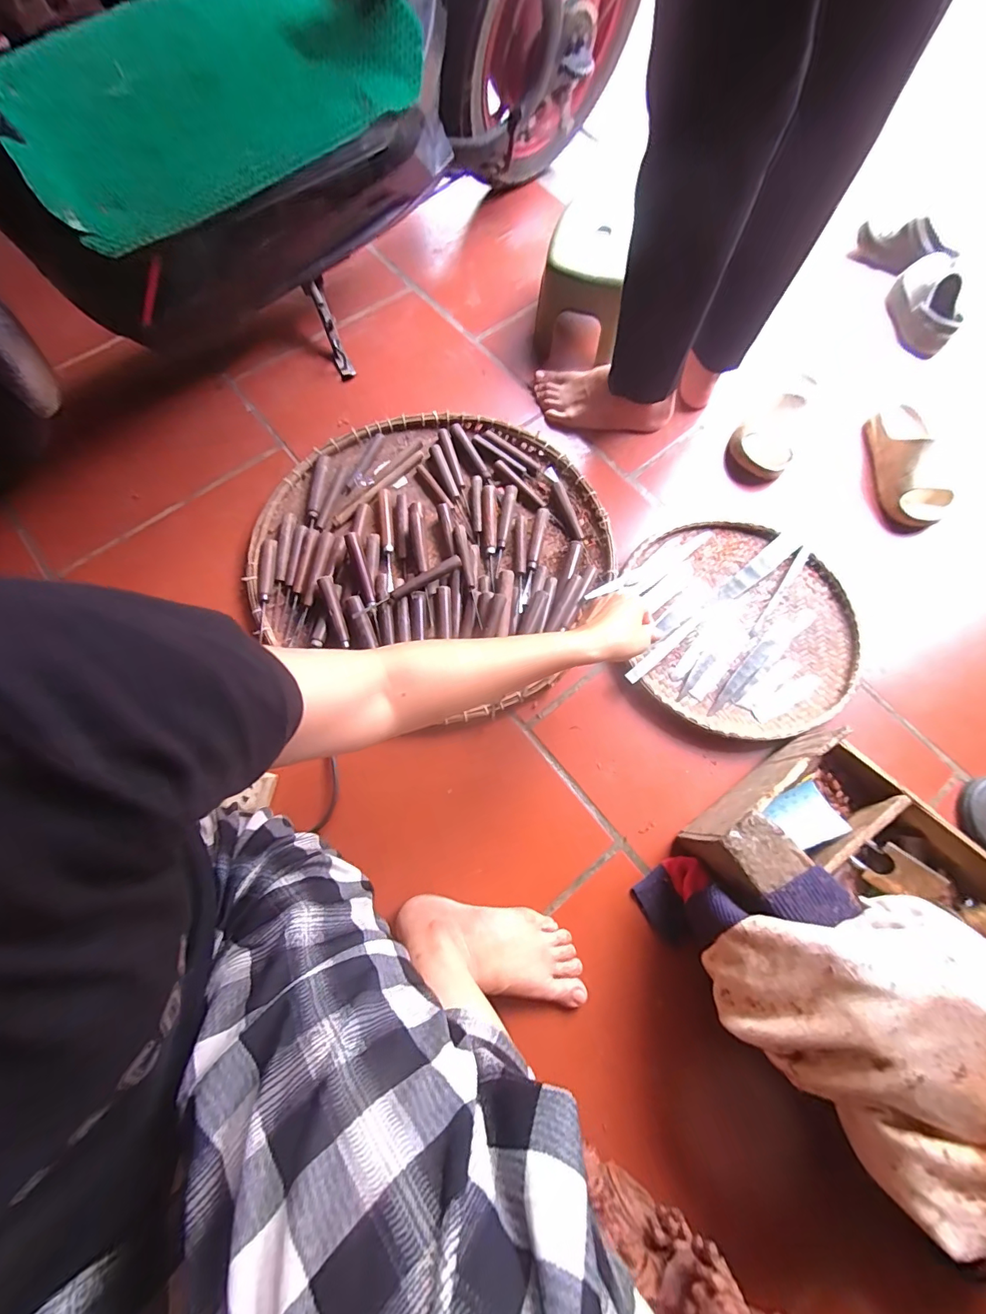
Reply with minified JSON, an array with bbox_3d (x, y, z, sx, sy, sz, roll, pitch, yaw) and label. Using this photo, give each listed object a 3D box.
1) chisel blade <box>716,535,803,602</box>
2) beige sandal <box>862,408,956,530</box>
[{"bbox_3d":[0.403,-0.134,0.700,0.150,0.006,0.033,-40,75,-2],"label":"chisel blade"},{"bbox_3d":[0.652,-0.306,0.723,0.076,0.087,0.211,-9,83,-4],"label":"beige sandal"}]

